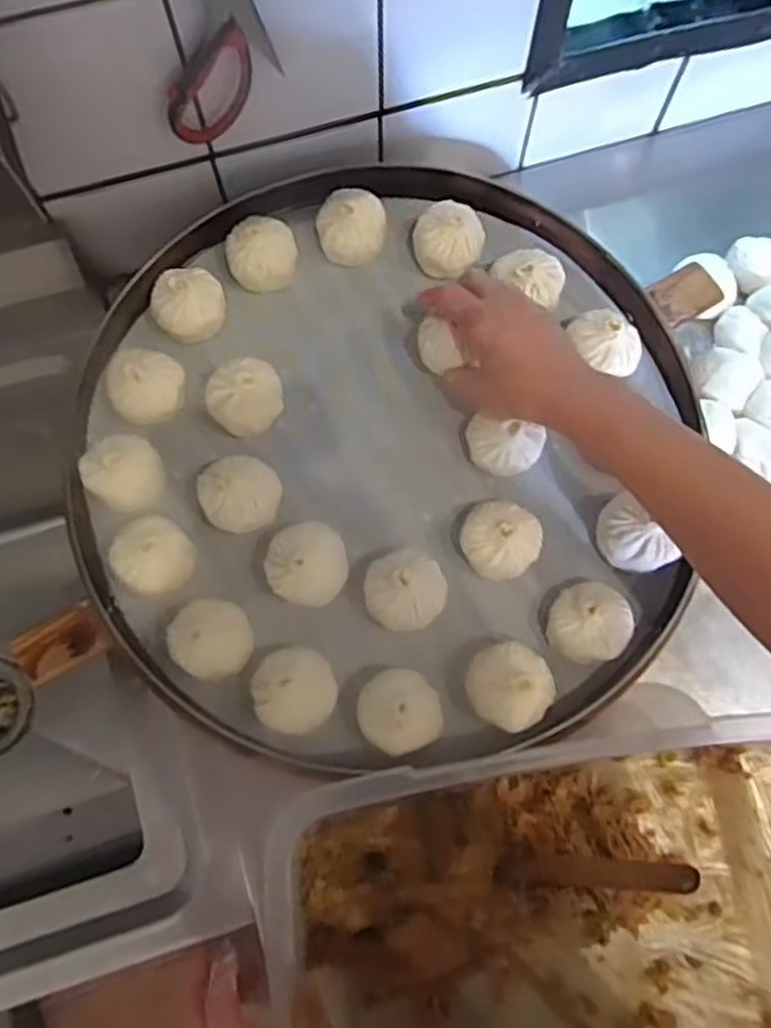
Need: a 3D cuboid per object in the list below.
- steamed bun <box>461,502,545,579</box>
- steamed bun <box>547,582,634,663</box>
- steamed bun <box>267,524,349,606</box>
[{"bbox_3d":[0.087,0.020,0.557,0.058,0.049,0.059,0,74,0],"label":"steamed bun"},{"bbox_3d":[0.149,0.082,0.542,0.055,0.050,0.055,0,74,0],"label":"steamed bun"},{"bbox_3d":[-0.058,0.039,0.558,0.056,0.061,0.058,0,74,0],"label":"steamed bun"}]

